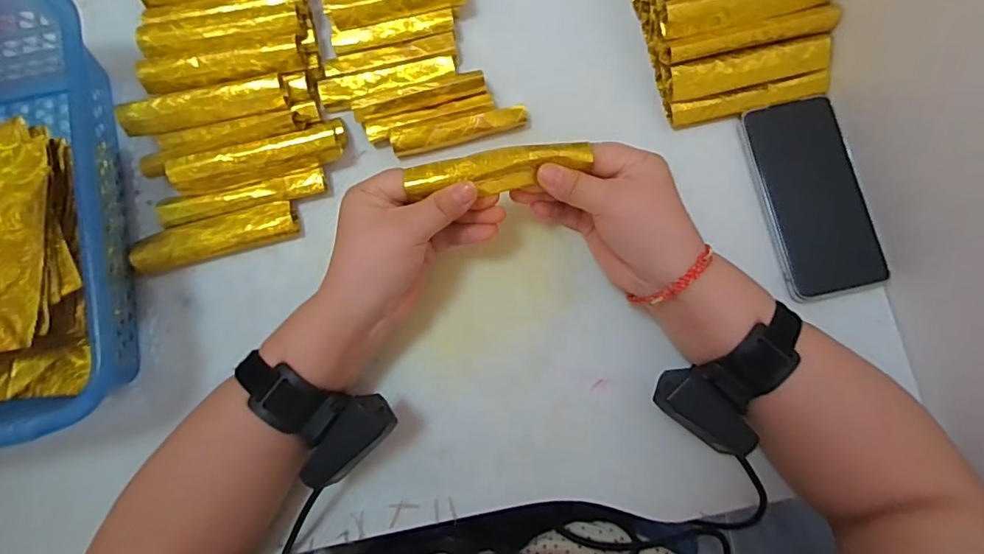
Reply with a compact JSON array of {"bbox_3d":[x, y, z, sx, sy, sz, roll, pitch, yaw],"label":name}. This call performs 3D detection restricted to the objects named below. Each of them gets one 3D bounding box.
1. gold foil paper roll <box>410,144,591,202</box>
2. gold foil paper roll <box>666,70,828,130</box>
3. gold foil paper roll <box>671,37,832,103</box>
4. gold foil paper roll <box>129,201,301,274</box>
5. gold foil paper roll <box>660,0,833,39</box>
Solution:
[{"bbox_3d":[0.006,-0.074,0.374,0.125,0.016,0.026,-10,81,-3],"label":"gold foil paper roll"},{"bbox_3d":[0.212,-0.145,0.451,0.128,0.027,0.017,-12,81,-1],"label":"gold foil paper roll"},{"bbox_3d":[0.210,-0.169,0.440,0.128,0.026,0.025,-13,81,-1],"label":"gold foil paper roll"},{"bbox_3d":[-0.223,-0.032,0.434,0.129,0.014,0.032,-16,96,-5],"label":"gold foil paper roll"},{"bbox_3d":[0.203,-0.214,0.422,0.130,0.028,0.029,-12,81,-1],"label":"gold foil paper roll"}]

